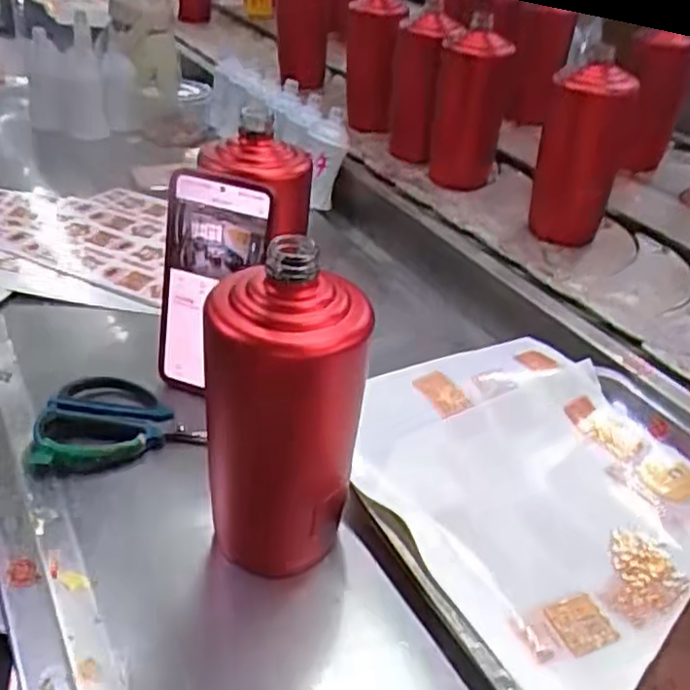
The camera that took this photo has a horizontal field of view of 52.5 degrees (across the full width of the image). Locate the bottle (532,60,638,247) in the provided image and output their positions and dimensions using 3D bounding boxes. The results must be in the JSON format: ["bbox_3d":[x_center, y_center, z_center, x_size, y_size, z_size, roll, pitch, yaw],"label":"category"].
[{"bbox_3d":[0.252,-0.205,0.756,0.087,0.176,0.087,16,37,17],"label":"bottle"}]

